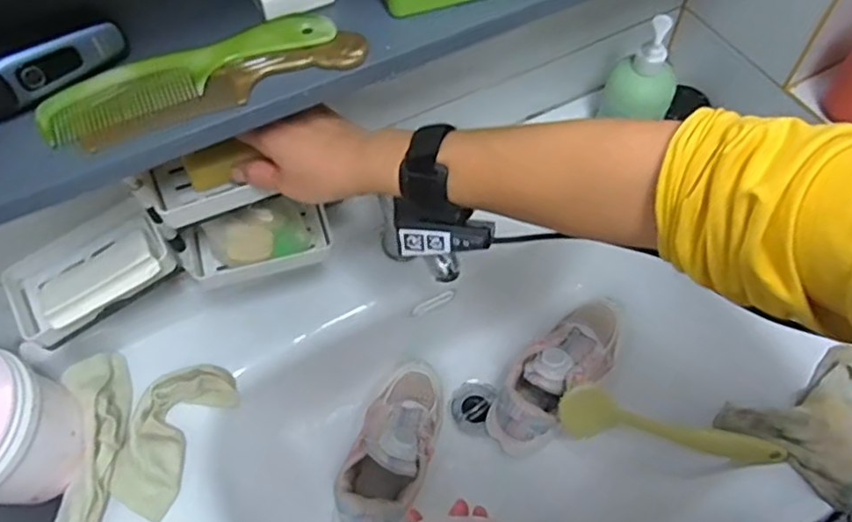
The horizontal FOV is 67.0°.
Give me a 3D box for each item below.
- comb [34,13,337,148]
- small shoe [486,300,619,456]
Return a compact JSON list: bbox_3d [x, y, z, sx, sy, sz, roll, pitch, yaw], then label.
[{"bbox_3d":[-0.153,-0.122,0.420,0.190,0.011,0.042,-25,61,-13],"label":"comb"},{"bbox_3d":[0.152,0.130,0.742,0.196,0.079,0.078,-40,66,-20],"label":"small shoe"}]

